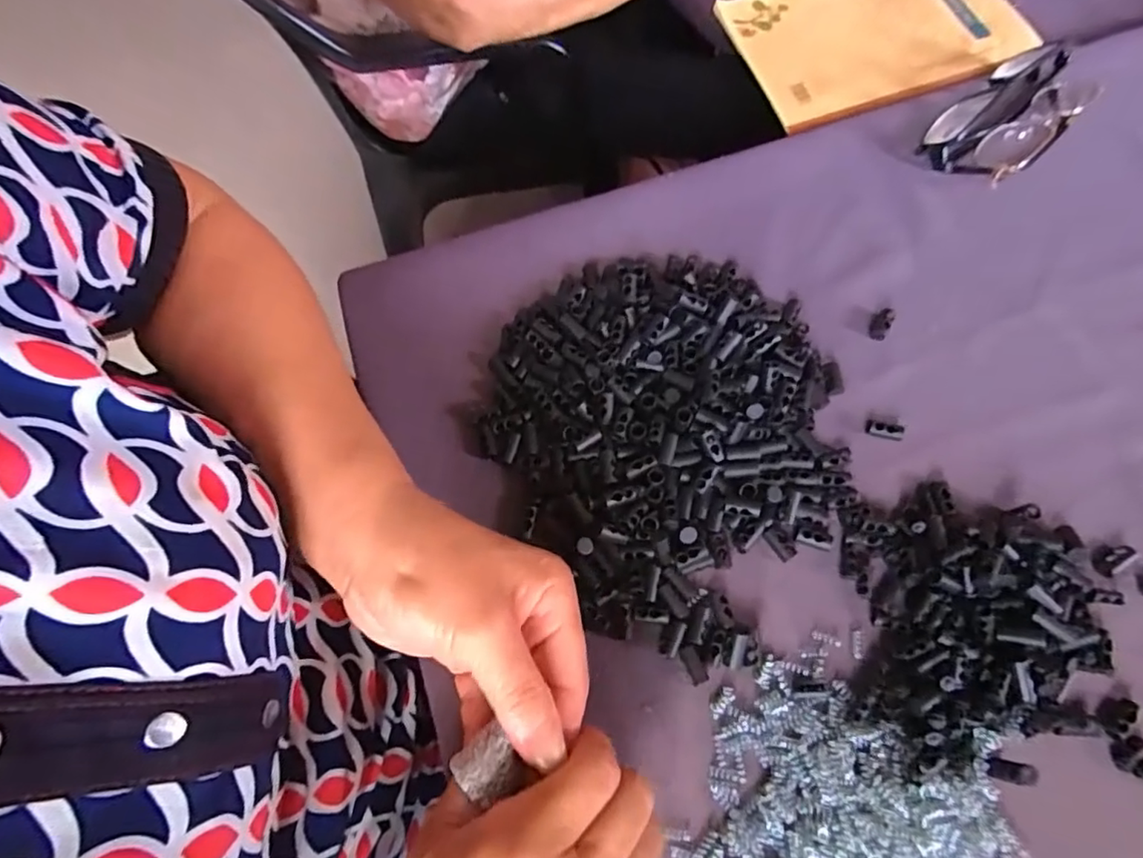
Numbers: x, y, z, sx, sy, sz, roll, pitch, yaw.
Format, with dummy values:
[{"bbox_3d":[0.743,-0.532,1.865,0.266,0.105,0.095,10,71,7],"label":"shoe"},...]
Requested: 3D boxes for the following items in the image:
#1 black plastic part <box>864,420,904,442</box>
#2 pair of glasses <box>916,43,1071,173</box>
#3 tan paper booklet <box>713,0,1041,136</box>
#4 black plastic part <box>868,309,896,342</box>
[{"bbox_3d":[0.174,0.001,0.326,0.019,0.006,0.008,17,69,8],"label":"black plastic part"},{"bbox_3d":[0.289,-0.223,0.403,0.124,0.025,0.032,-36,70,-11],"label":"pair of glasses"},{"bbox_3d":[0.238,-0.307,0.455,0.211,0.011,0.158,-15,68,-3],"label":"tan paper booklet"},{"bbox_3d":[0.186,-0.064,0.353,0.011,0.006,0.021,27,70,11],"label":"black plastic part"}]

